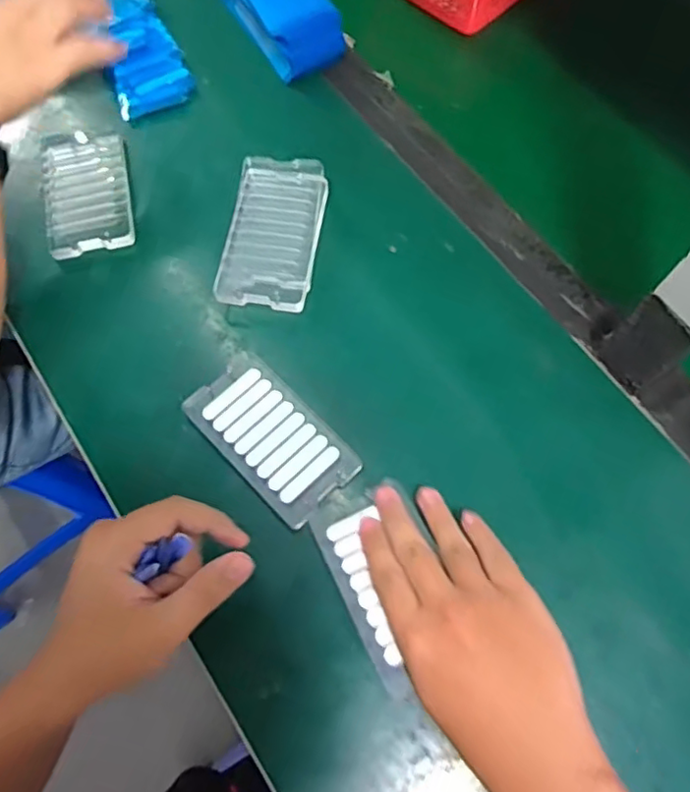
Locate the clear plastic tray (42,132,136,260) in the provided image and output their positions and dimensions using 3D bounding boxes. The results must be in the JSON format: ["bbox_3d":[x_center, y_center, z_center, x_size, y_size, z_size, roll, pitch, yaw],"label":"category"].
[{"bbox_3d":[-0.219,-0.177,0.518,0.068,0.013,0.125,-13,69,-4],"label":"clear plastic tray"}]

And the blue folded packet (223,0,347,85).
[{"bbox_3d":[-0.058,-0.357,0.560,0.069,0.047,0.134,-29,71,-10],"label":"blue folded packet"}]

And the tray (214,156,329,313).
[{"bbox_3d":[-0.055,-0.132,0.482,0.070,0.021,0.143,7,68,4],"label":"tray"}]

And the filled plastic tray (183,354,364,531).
[{"bbox_3d":[-0.053,0.028,0.434,0.067,0.009,0.121,-42,73,-14],"label":"filled plastic tray"}]

